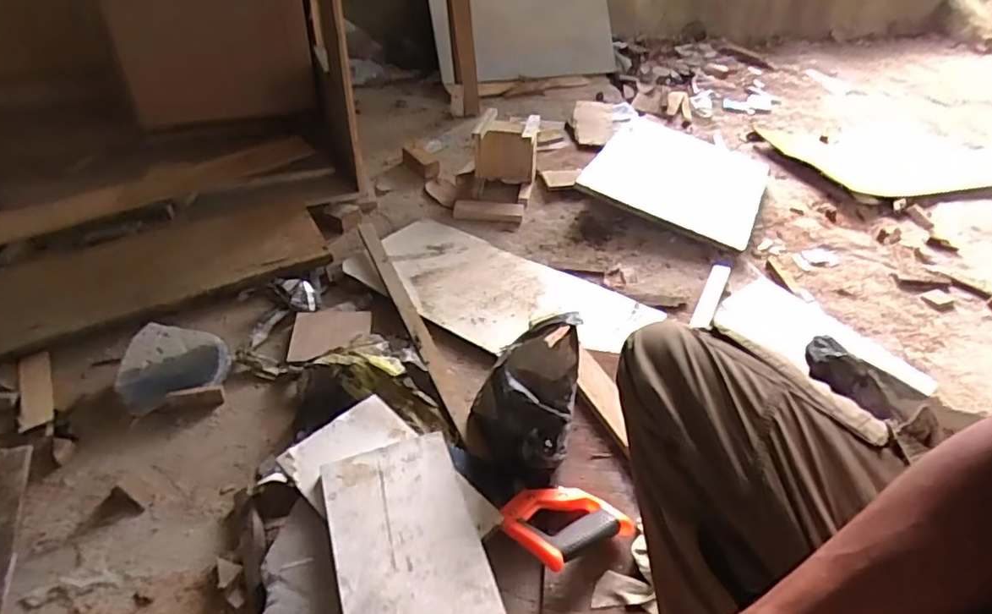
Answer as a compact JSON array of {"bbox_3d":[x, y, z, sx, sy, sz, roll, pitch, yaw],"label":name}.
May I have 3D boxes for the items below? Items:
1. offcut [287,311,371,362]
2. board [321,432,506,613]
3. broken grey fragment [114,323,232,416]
[{"bbox_3d":[-0.274,0.042,0.974,0.137,0.014,0.112,-3,45,8],"label":"offcut"},{"bbox_3d":[-0.096,0.248,0.625,0.149,0.012,0.241,-12,43,-17],"label":"board"},{"bbox_3d":[-0.481,0.083,0.878,0.144,0.076,0.106,-19,45,-23],"label":"broken grey fragment"}]

